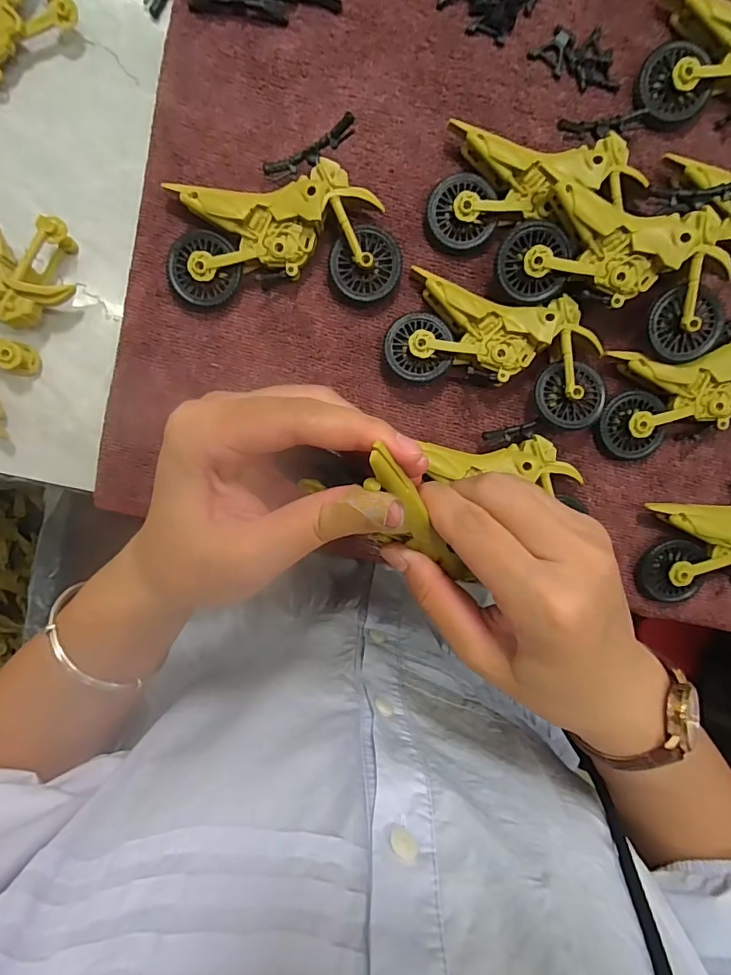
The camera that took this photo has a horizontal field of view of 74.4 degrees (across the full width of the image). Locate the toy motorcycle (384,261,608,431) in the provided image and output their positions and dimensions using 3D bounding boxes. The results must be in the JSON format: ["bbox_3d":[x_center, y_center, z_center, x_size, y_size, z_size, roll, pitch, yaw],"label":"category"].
[{"bbox_3d":[0.072,-0.074,0.255,0.114,0.023,0.058,17,96,-4],"label":"toy motorcycle"}]

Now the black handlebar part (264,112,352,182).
[{"bbox_3d":[-0.027,-0.166,0.239,0.051,0.008,0.009,-17,98,21],"label":"black handlebar part"}]

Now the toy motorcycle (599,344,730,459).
[{"bbox_3d":[0.189,-0.050,0.262,0.115,0.021,0.060,-4,97,-1],"label":"toy motorcycle"}]

